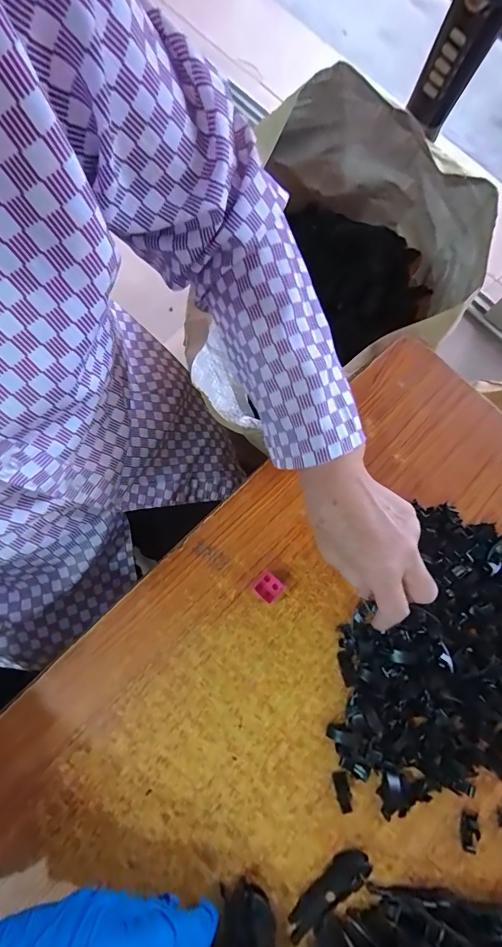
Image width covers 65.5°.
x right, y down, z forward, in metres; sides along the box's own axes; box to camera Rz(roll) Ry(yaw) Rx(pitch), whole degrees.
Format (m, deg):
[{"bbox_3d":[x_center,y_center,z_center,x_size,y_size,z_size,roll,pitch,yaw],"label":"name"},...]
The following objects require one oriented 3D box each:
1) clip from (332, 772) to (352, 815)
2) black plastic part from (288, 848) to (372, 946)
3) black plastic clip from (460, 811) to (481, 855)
[{"bbox_3d":[0.074,0.258,0.315,0.010,0.007,0.028,-7,77,-4],"label":"clip"},{"bbox_3d":[0.059,0.317,0.295,0.073,0.019,0.016,-41,81,-10],"label":"black plastic part"},{"bbox_3d":[0.177,0.289,0.313,0.014,0.007,0.028,4,76,-1],"label":"black plastic clip"}]

